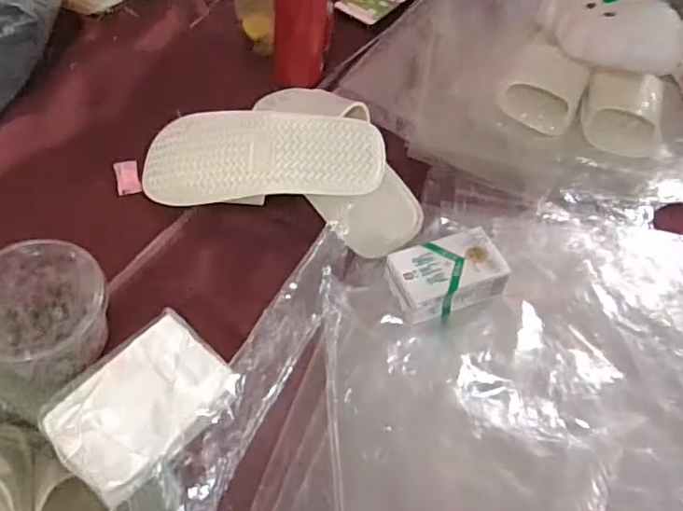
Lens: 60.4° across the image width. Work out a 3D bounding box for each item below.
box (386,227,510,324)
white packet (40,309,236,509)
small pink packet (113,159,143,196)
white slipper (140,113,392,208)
[{"bbox_3d":[0.107,0.018,0.592,0.111,0.044,0.074,-18,60,-15],"label":"box"},{"bbox_3d":[-0.161,0.114,0.468,0.104,0.031,0.138,33,58,16],"label":"white packet"},{"bbox_3d":[-0.240,-0.089,0.656,0.025,0.004,0.048,-12,57,-15],"label":"small pink packet"},{"bbox_3d":[-0.088,-0.108,0.649,0.266,0.058,0.108,5,57,-1],"label":"white slipper"}]

